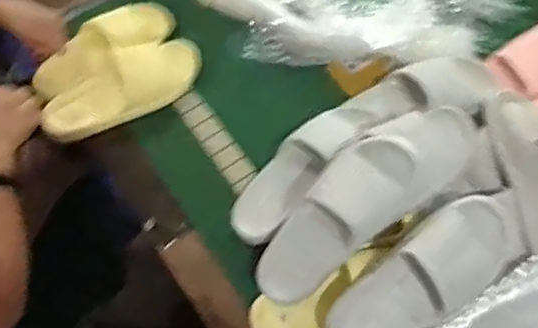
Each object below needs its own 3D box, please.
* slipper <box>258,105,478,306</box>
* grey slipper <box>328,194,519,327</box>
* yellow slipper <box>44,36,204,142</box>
[{"bbox_3d":[0.125,0.046,0.785,0.353,0.091,0.111,-41,69,0],"label":"slipper"},{"bbox_3d":[0.198,0.143,0.744,0.282,0.081,0.107,-38,68,2],"label":"grey slipper"},{"bbox_3d":[-0.243,-0.127,0.971,0.267,0.075,0.109,-24,100,-11],"label":"yellow slipper"}]

